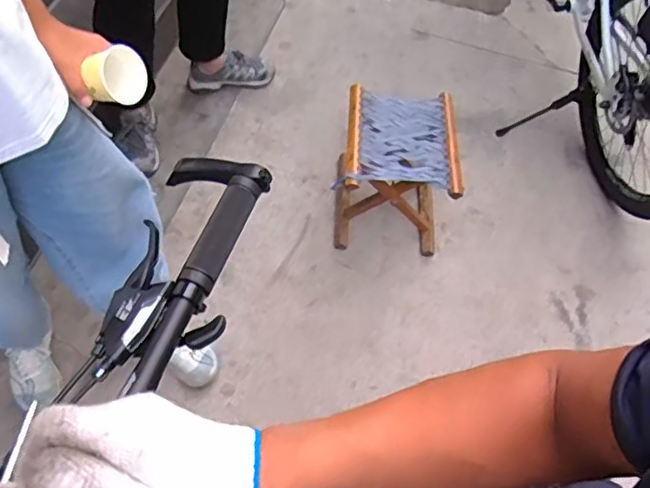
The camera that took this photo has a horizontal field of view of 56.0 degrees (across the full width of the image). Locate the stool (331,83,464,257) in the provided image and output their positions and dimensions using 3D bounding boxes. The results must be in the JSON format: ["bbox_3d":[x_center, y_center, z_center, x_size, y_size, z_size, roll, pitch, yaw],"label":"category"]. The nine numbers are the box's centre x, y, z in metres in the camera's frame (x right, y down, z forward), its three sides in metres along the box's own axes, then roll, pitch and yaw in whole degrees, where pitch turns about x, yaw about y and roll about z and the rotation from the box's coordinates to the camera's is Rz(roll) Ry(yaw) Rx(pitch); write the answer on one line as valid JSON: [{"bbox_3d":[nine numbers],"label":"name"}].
[{"bbox_3d":[0.178,-0.187,1.604,0.270,0.301,0.297,5,59,-1],"label":"stool"}]

